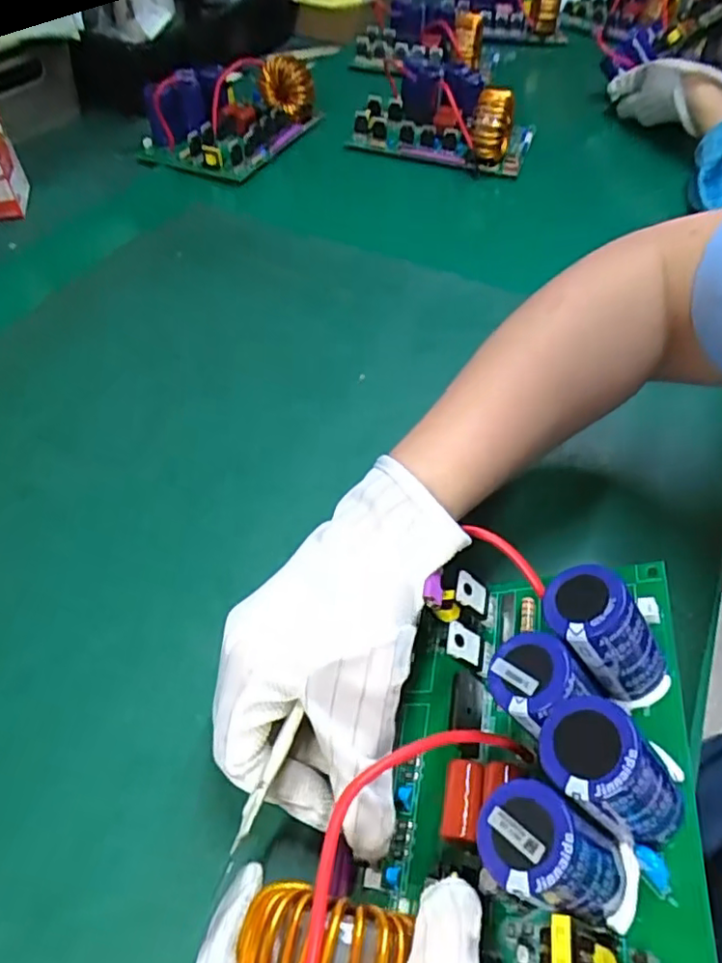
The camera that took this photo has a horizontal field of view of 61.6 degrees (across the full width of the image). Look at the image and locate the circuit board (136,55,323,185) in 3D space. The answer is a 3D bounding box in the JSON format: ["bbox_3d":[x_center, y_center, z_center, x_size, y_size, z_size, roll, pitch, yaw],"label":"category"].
[{"bbox_3d":[-0.146,-0.408,0.662,0.136,0.060,0.185,20,54,14],"label":"circuit board"}]

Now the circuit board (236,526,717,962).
[{"bbox_3d":[0.033,0.107,0.217,0.150,0.078,0.194,-11,47,30],"label":"circuit board"}]

